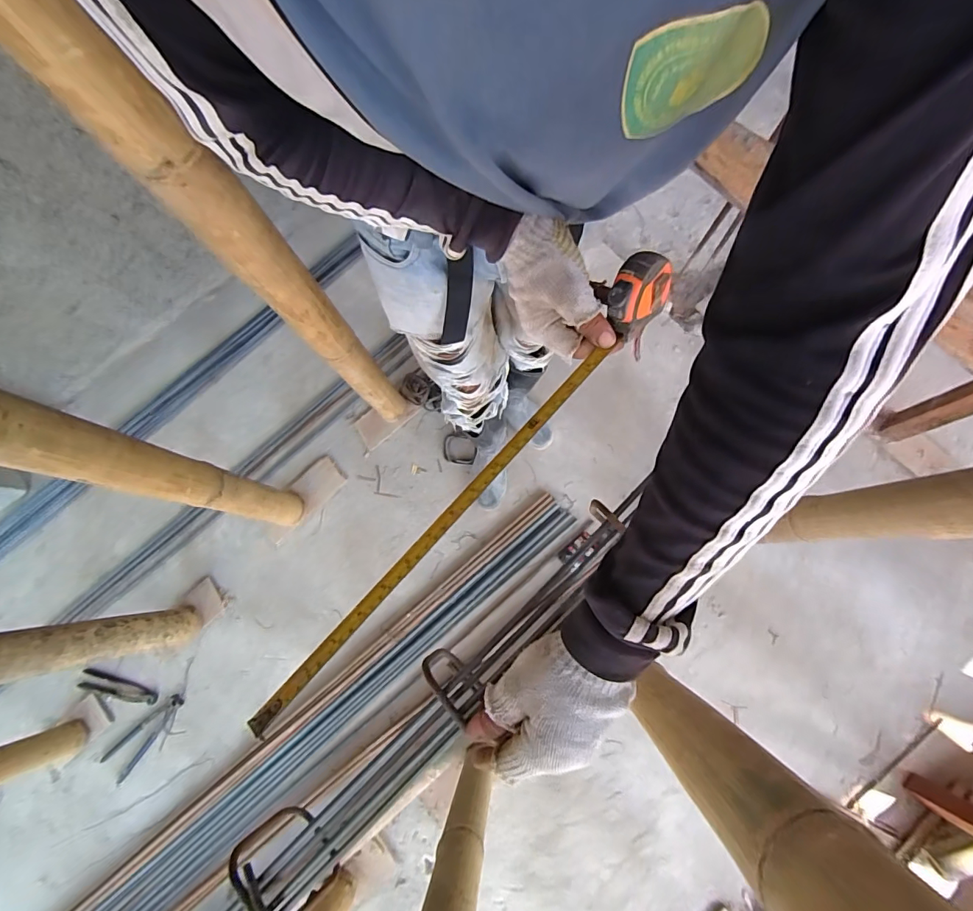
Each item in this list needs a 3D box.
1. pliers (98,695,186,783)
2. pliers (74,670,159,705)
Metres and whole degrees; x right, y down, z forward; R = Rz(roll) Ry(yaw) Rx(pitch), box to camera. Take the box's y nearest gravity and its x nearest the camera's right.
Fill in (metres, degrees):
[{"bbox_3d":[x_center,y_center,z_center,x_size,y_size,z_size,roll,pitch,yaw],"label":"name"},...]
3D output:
[{"bbox_3d":[-0.910,0.740,1.211,0.082,0.015,0.246,39,80,8],"label":"pliers"},{"bbox_3d":[-0.997,0.621,1.213,0.221,0.044,0.033,15,78,7],"label":"pliers"}]

